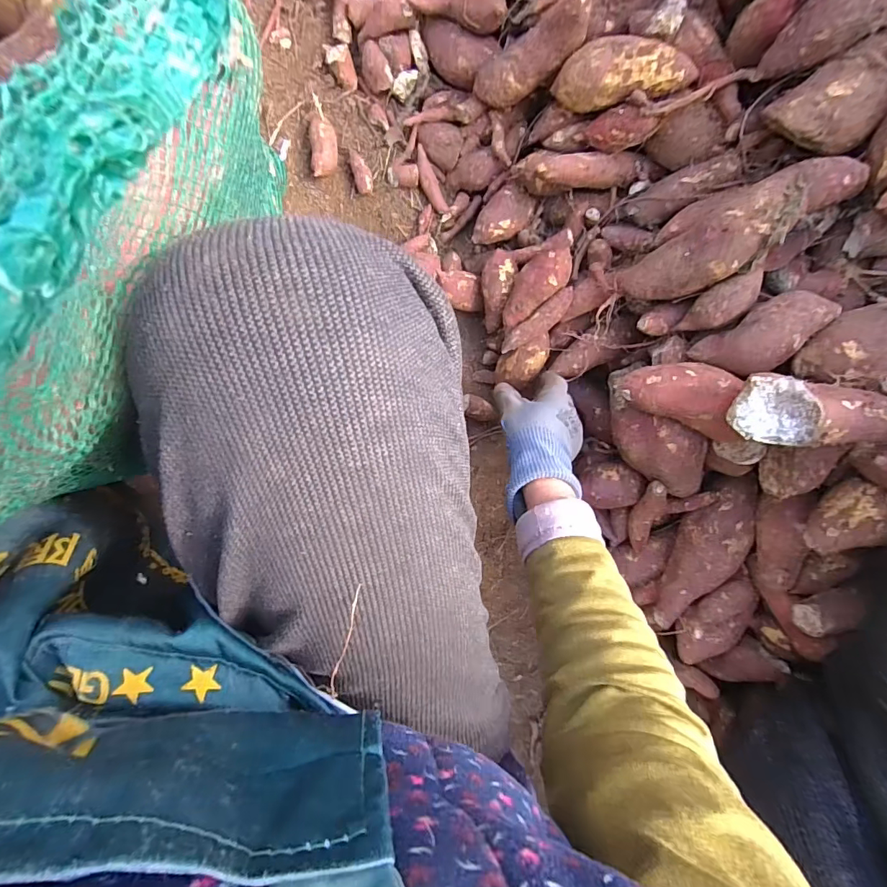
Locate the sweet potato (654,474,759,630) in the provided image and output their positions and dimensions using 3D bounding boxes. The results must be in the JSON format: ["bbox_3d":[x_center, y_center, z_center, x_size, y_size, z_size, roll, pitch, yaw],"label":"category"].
[{"bbox_3d":[0.313,0.122,0.529,0.056,0.058,0.182,23,90,-9],"label":"sweet potato"}]

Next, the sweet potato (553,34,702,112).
[{"bbox_3d":[0.169,-0.346,0.415,0.124,0.040,0.042,4,94,13],"label":"sweet potato"}]

